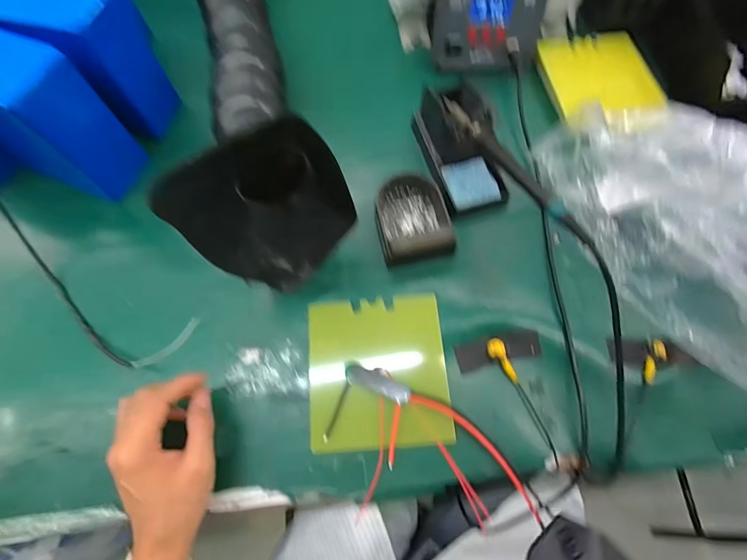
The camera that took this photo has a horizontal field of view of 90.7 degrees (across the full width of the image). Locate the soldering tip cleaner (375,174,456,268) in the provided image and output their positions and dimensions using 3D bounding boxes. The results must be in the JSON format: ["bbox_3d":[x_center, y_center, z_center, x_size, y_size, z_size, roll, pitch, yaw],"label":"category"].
[{"bbox_3d":[0.044,-0.070,0.403,0.078,0.035,0.096,-8,70,-2],"label":"soldering tip cleaner"}]

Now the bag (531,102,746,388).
[{"bbox_3d":[0.371,-0.057,0.359,0.267,0.094,0.366,-32,72,-11],"label":"bag"}]

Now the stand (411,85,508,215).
[{"bbox_3d":[0.100,-0.157,0.416,0.078,0.066,0.149,-19,70,-6],"label":"stand"}]

